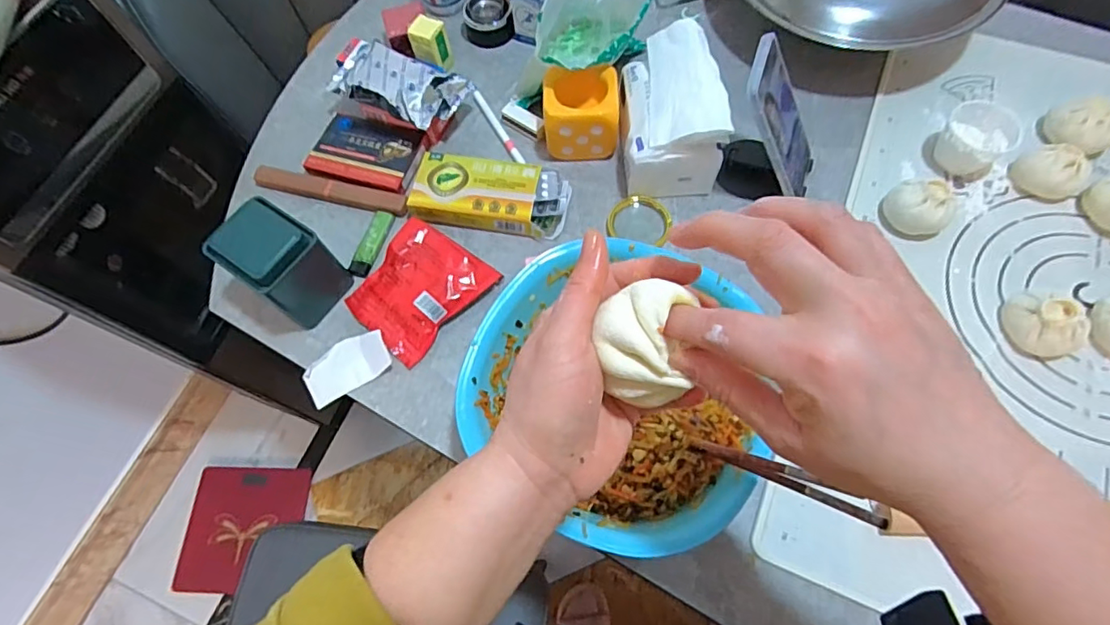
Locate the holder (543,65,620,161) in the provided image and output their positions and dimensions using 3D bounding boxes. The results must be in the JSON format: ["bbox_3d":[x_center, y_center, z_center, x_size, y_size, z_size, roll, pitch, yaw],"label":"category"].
[{"bbox_3d":[0.033,-0.226,0.633,0.087,0.082,0.078,-3,66,2],"label":"holder"}]

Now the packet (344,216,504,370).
[{"bbox_3d":[-0.146,-0.027,0.582,0.114,0.025,0.127,39,74,18],"label":"packet"}]

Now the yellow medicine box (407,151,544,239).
[{"bbox_3d":[-0.087,-0.135,0.622,0.145,0.031,0.090,10,67,7],"label":"yellow medicine box"}]

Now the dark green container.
[{"bbox_3d":[-0.273,-0.050,0.554,0.083,0.096,0.079,26,70,14],"label":"dark green container"}]

